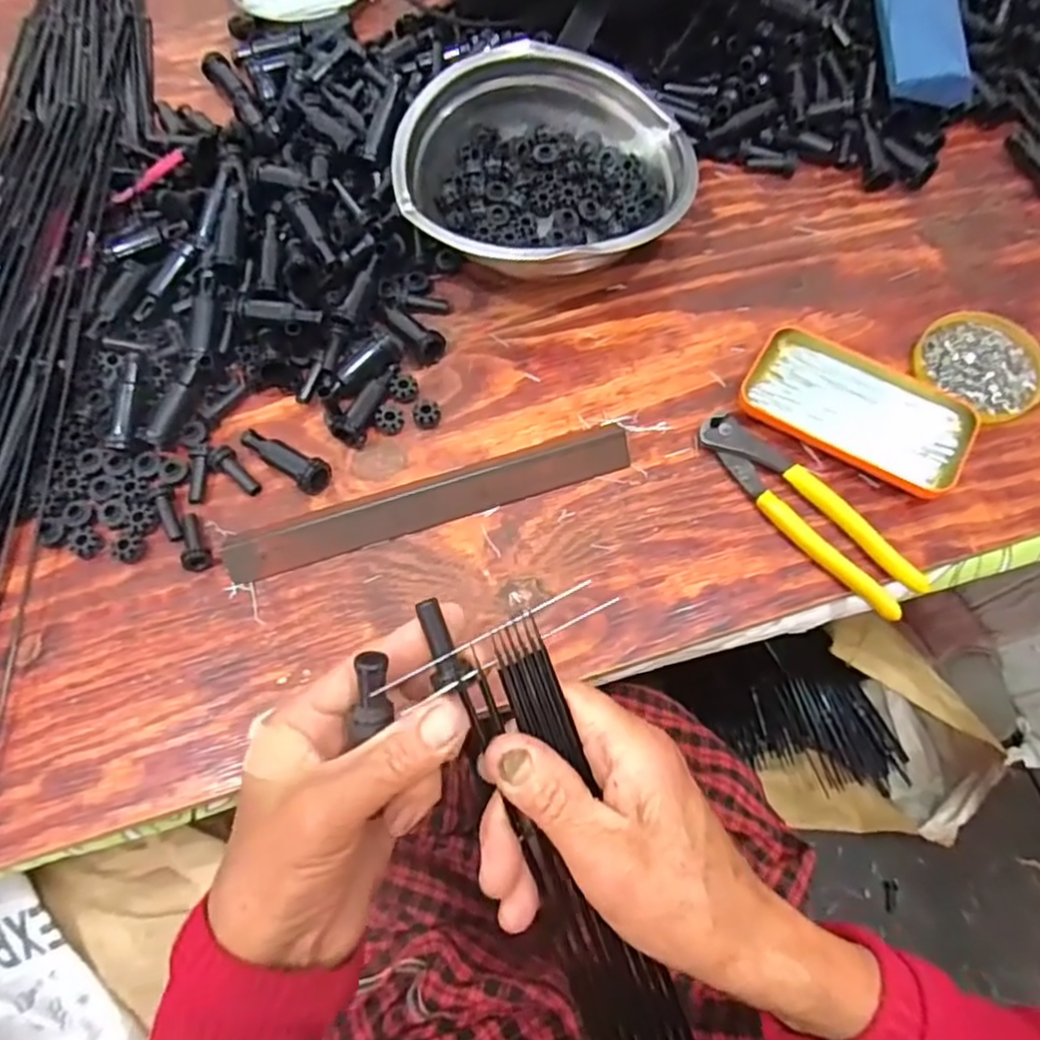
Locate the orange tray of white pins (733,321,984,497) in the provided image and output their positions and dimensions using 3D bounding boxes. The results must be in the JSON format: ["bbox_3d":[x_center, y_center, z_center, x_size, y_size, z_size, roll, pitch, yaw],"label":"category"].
[{"bbox_3d":[0.222,-0.074,0.463,0.140,0.020,0.076,29,73,9],"label":"orange tray of white pins"}]

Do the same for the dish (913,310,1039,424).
[{"bbox_3d":[0.319,-0.108,0.479,0.074,0.015,0.082,-34,74,-12],"label":"dish"}]

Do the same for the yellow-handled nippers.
[{"bbox_3d":[0.178,-0.008,0.440,0.037,0.019,0.162,-37,75,-12],"label":"yellow-handled nippers"}]

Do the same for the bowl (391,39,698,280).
[{"bbox_3d":[0.018,-0.258,0.512,0.212,0.073,0.194,-10,66,-3],"label":"bowl"}]

